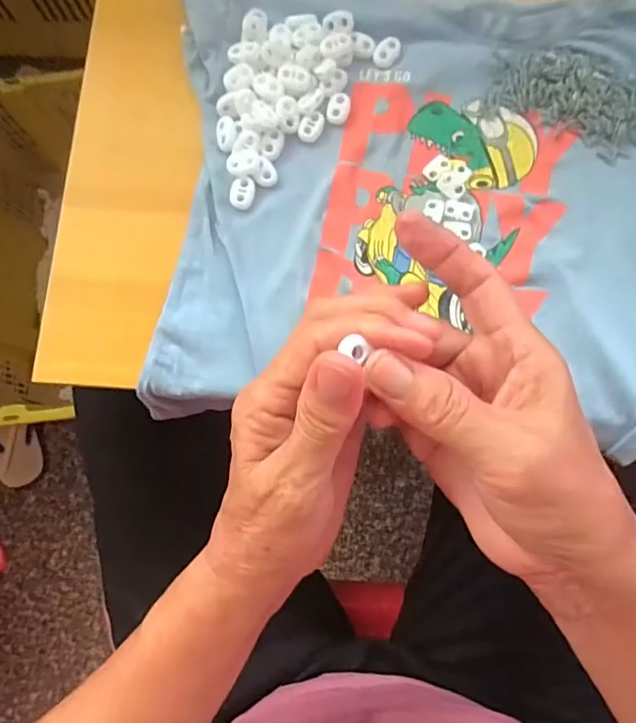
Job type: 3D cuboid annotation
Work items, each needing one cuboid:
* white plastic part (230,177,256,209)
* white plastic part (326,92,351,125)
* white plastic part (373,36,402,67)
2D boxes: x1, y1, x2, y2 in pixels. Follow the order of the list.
[{"bbox_3d":[-0.050,-0.111,0.337,0.016,0.004,0.020,8,85,4],"label":"white plastic part"},{"bbox_3d":[0.014,-0.172,0.345,0.015,0.004,0.021,15,85,5],"label":"white plastic part"},{"bbox_3d":[0.048,-0.216,0.355,0.016,0.004,0.022,34,87,6],"label":"white plastic part"}]

